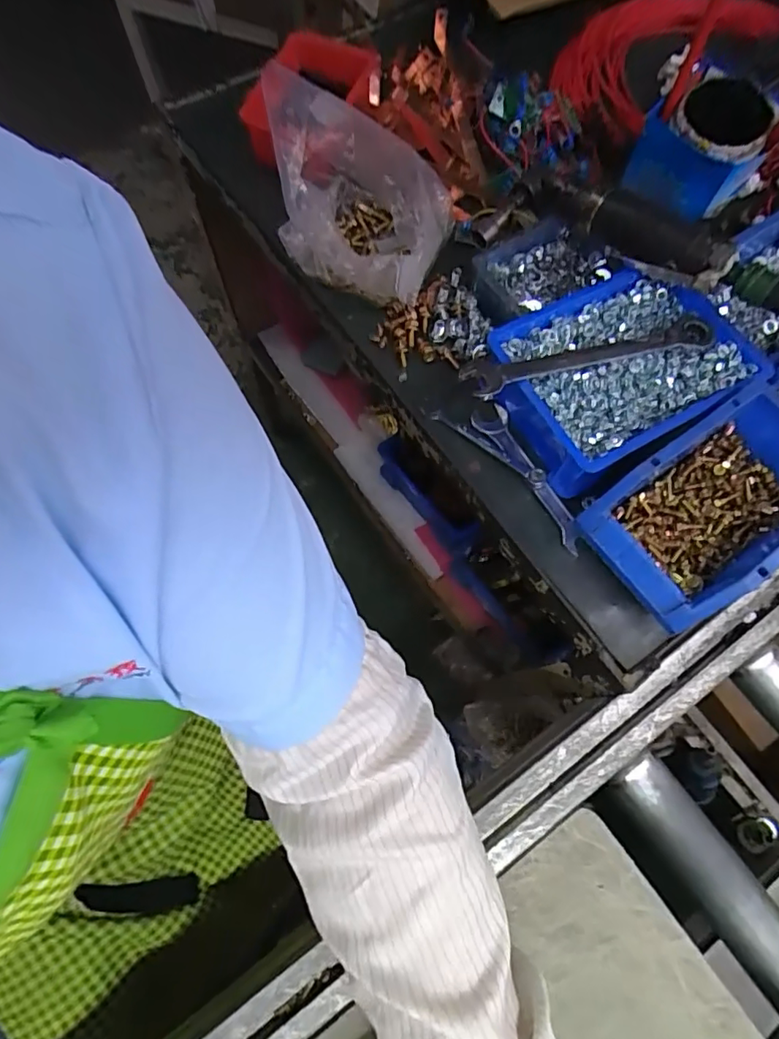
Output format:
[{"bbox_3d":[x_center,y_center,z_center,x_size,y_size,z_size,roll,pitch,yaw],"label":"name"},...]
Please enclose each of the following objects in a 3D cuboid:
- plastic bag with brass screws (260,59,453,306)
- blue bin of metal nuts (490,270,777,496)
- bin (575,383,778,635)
[{"bbox_3d":[-0.033,-0.287,0.498,0.167,0.125,0.153,9,70,3],"label":"plastic bag with brass screws"},{"bbox_3d":[0.199,-0.125,0.478,0.197,0.056,0.147,-25,72,-9],"label":"blue bin of metal nuts"},{"bbox_3d":[0.257,-0.010,0.436,0.188,0.078,0.115,-32,73,-11],"label":"bin"}]

